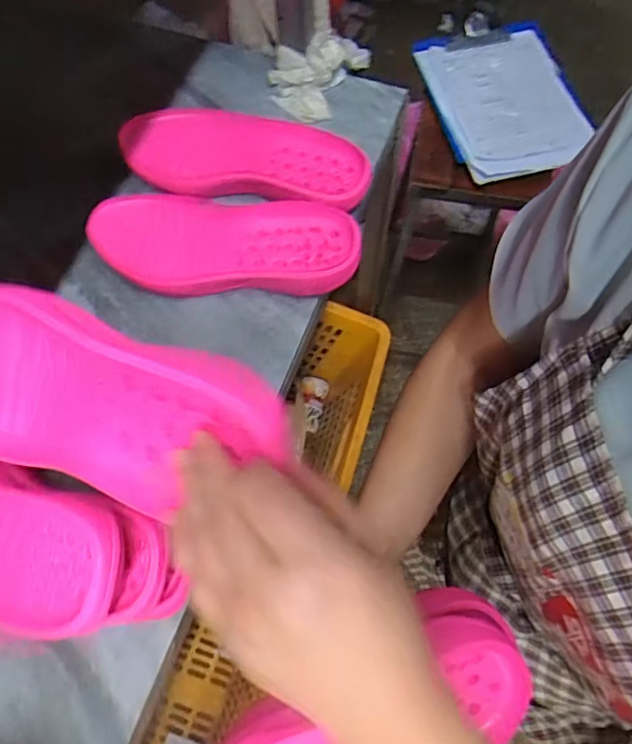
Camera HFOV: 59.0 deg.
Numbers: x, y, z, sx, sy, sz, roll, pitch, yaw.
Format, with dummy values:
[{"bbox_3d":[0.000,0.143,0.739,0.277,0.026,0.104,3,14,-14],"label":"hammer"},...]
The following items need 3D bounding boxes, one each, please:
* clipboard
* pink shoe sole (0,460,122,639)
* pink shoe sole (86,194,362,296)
[{"bbox_3d":[0.295,-0.433,0.876,0.207,0.028,0.298,-10,68,-3],"label":"clipboard"},{"bbox_3d":[-0.227,0.101,0.367,0.237,0.032,0.086,12,67,24],"label":"pink shoe sole"},{"bbox_3d":[-0.083,-0.118,0.510,0.240,0.030,0.089,6,68,4],"label":"pink shoe sole"}]

